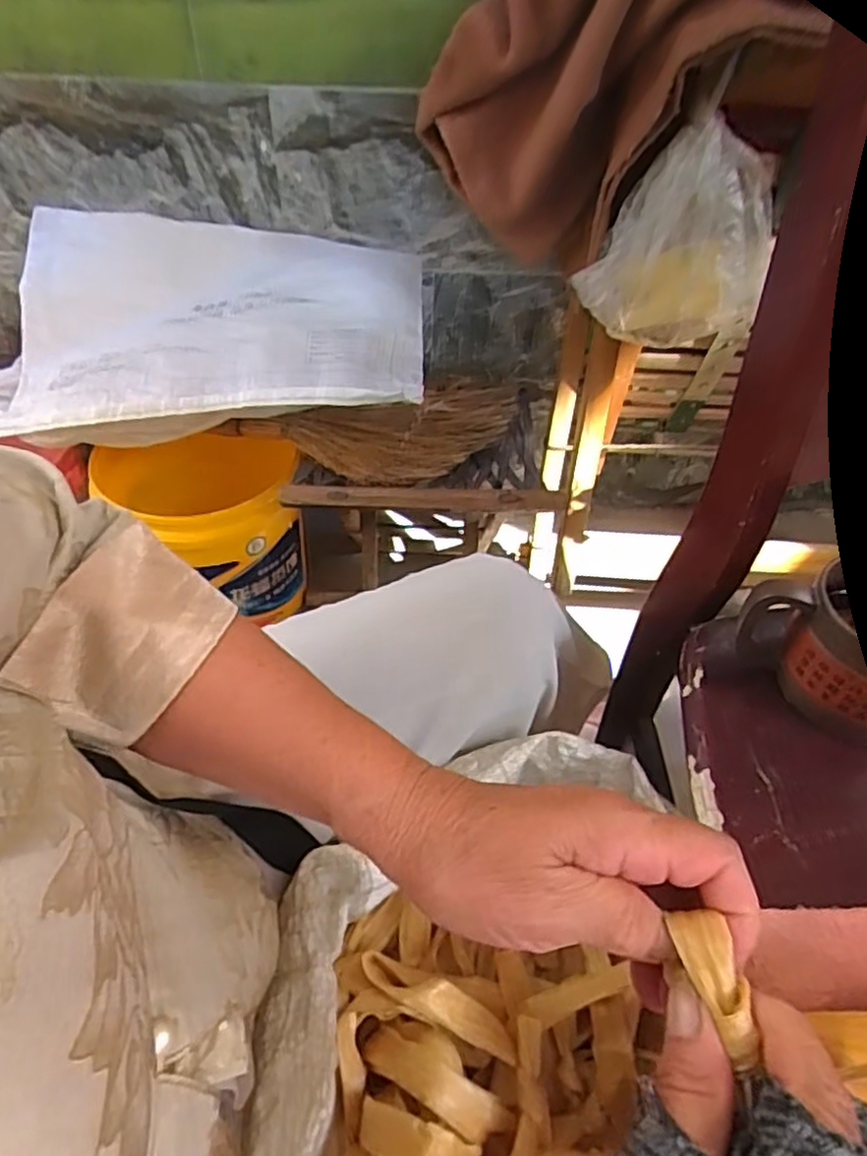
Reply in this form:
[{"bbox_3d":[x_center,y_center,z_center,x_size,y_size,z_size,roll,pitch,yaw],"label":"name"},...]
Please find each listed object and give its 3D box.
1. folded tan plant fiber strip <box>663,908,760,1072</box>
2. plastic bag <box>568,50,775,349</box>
[{"bbox_3d":[0.090,0.128,0.217,0.015,0.010,0.043,-4,41,-6],"label":"folded tan plant fiber strip"},{"bbox_3d":[0.230,-0.322,0.632,0.156,0.202,0.075,3,46,0],"label":"plastic bag"}]

